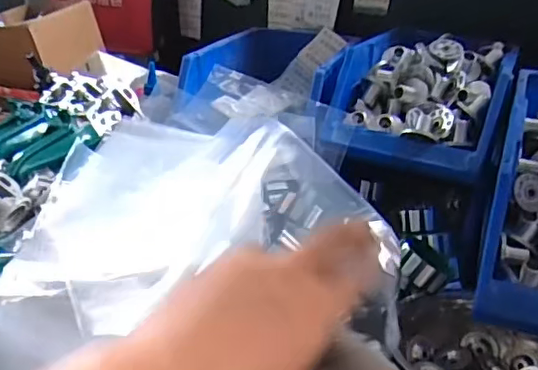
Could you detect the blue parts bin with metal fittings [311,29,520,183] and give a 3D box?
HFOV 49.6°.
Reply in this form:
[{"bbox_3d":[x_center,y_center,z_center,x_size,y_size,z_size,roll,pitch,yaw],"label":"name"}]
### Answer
[{"bbox_3d":[0.204,-0.114,0.802,0.237,0.152,0.282,14,24,21],"label":"blue parts bin with metal fittings"}]

